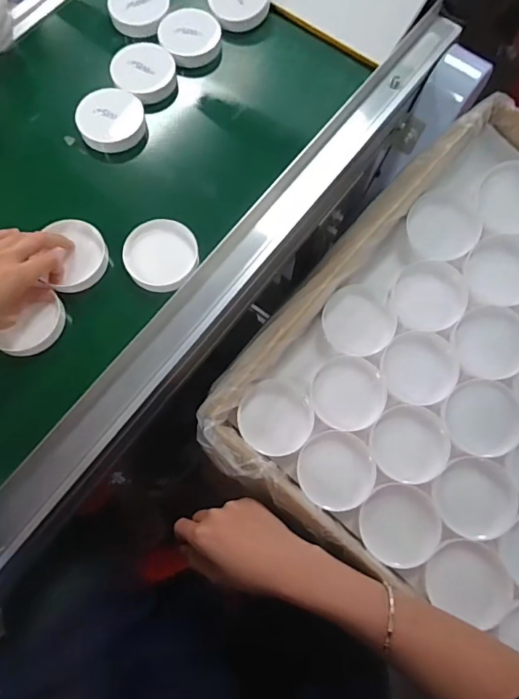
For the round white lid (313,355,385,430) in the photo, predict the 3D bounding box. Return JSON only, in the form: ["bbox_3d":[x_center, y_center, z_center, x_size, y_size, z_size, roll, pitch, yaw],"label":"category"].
[{"bbox_3d":[0.094,0.046,0.496,0.073,0.006,0.075,-2,78,11],"label":"round white lid"}]

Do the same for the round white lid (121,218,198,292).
[{"bbox_3d":[-0.104,-0.101,0.504,0.074,0.023,0.077,0,72,-1],"label":"round white lid"}]

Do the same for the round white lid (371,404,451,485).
[{"bbox_3d":[0.155,0.095,0.481,0.077,0.023,0.076,0,72,-1],"label":"round white lid"}]

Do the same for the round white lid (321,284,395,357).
[{"bbox_3d":[0.107,-0.031,0.510,0.076,0.018,0.071,0,72,-1],"label":"round white lid"}]

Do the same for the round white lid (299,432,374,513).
[{"bbox_3d":[0.077,0.122,0.478,0.074,0.017,0.075,0,72,-1],"label":"round white lid"}]

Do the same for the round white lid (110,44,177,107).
[{"bbox_3d":[-0.141,-0.342,0.581,0.074,0.018,0.072,0,72,-1],"label":"round white lid"}]

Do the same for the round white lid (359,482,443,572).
[{"bbox_3d":[0.136,0.171,0.462,0.072,0.021,0.075,0,72,-1],"label":"round white lid"}]

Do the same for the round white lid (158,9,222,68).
[{"bbox_3d":[-0.087,-0.398,0.600,0.070,0.021,0.073,0,72,-1],"label":"round white lid"}]

